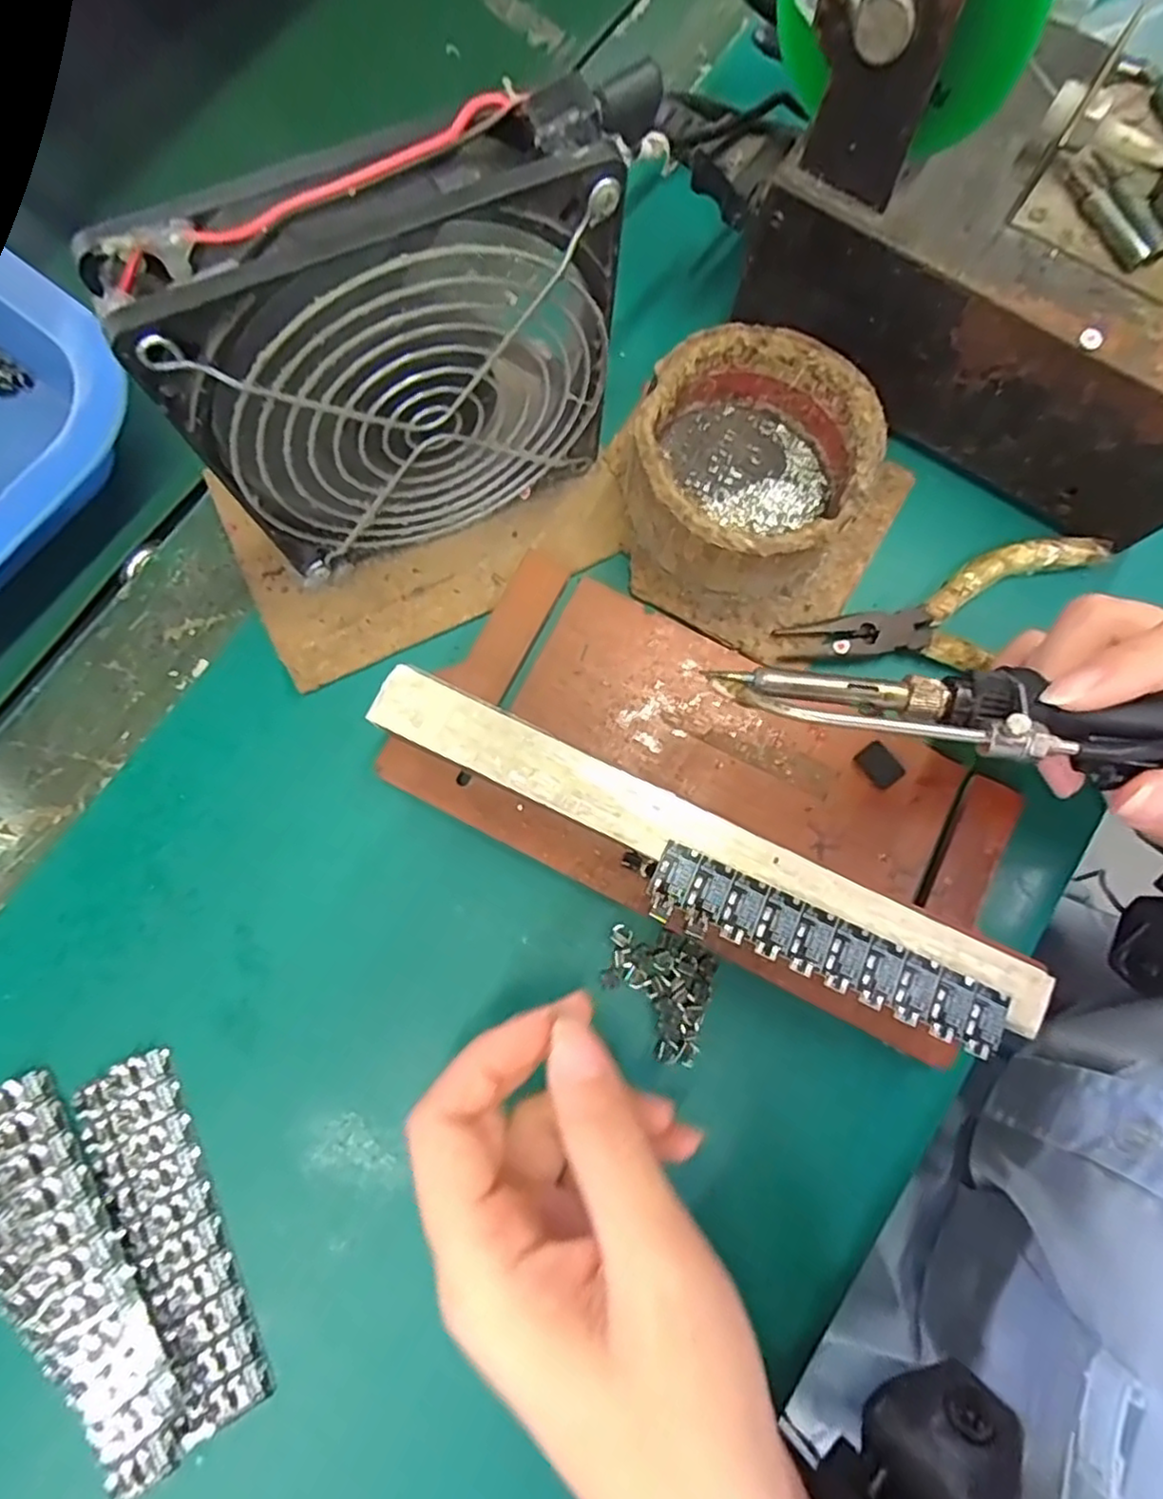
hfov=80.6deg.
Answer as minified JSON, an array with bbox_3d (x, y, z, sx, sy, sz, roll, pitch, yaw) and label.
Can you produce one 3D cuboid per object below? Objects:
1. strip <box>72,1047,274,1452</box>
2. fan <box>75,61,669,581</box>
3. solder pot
[{"bbox_3d":[-0.127,0.152,0.214,0.029,0.006,0.108,-27,81,-7],"label":"strip"},{"bbox_3d":[-0.046,-0.106,0.204,0.122,0.127,0.028,-25,81,-6],"label":"fan"},{"bbox_3d":[0.054,-0.099,0.247,0.082,0.038,0.092,38,80,5],"label":"solder pot"}]

